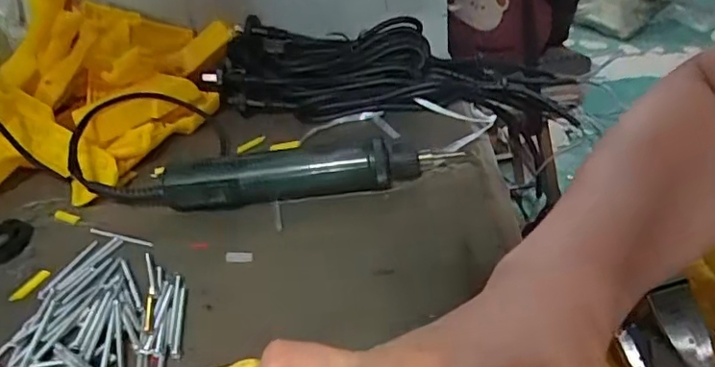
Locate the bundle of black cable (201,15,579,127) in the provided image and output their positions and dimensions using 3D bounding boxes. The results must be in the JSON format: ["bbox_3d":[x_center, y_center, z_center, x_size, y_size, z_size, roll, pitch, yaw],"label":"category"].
[{"bbox_3d":[0.035,-0.115,0.634,0.385,0.105,0.128,-6,33,1],"label":"bundle of black cable"}]

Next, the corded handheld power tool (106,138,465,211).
[{"bbox_3d":[-0.058,-0.008,0.472,0.282,0.042,0.046,-5,33,2],"label":"corded handheld power tool"}]

